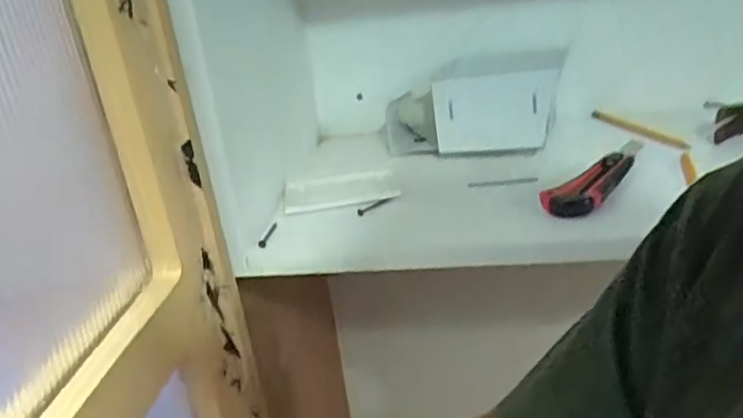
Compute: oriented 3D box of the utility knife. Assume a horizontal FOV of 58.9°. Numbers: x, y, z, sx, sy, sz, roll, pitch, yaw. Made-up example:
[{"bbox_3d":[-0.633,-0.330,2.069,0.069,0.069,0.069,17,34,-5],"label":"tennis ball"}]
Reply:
[{"bbox_3d":[0.213,-0.032,0.594,0.037,0.018,0.178,16,32,42],"label":"utility knife"}]

